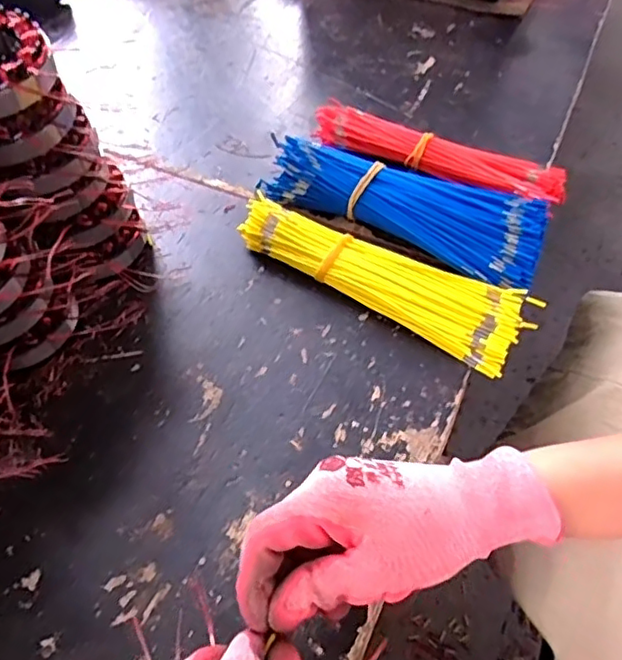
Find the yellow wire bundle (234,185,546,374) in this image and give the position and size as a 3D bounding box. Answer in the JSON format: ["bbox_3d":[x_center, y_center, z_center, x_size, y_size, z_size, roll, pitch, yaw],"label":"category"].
[{"bbox_3d":[0.058,-0.048,0.494,0.238,0.031,0.072,29,58,19],"label":"yellow wire bundle"}]

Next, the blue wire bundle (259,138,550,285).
[{"bbox_3d":[0.083,-0.112,0.534,0.246,0.044,0.091,26,57,17],"label":"blue wire bundle"}]

